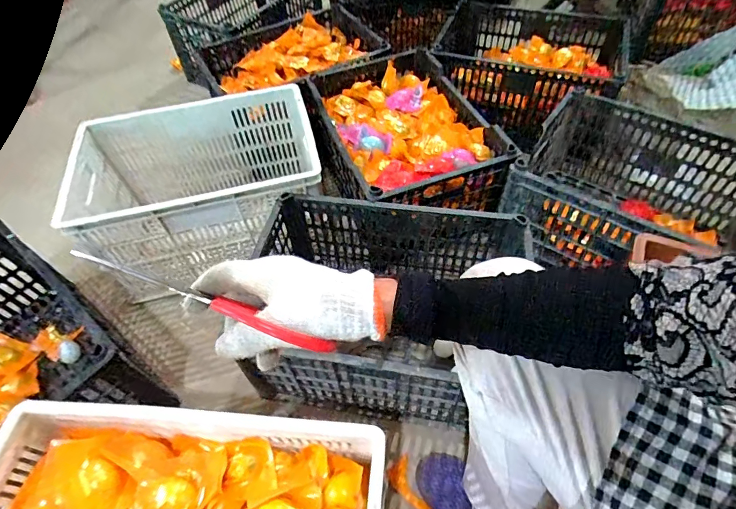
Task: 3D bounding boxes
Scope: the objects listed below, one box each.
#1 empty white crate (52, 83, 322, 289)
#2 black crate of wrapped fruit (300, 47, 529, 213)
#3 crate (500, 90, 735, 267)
[{"bbox_3d":[-0.342,-0.141,0.916,0.470,0.239,0.308,-12,54,-5],"label":"empty white crate"},{"bbox_3d":[0.070,-0.250,0.976,0.349,0.204,0.471,-14,54,-6],"label":"black crate of wrapped fruit"},{"bbox_3d":[0.511,-0.089,0.831,0.426,0.208,0.341,32,62,25],"label":"crate"}]

